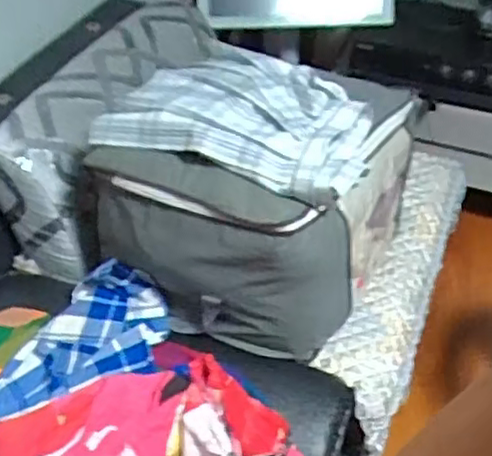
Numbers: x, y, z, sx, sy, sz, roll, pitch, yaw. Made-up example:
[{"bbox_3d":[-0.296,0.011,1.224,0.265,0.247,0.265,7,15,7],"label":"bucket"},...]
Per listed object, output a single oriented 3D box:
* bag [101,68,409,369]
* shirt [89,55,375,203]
[{"bbox_3d":[-0.048,0.039,1.074,0.411,0.259,0.118,12,43,11],"label":"bag"},{"bbox_3d":[-0.004,-0.185,1.121,0.404,0.080,0.269,16,43,15],"label":"shirt"}]

